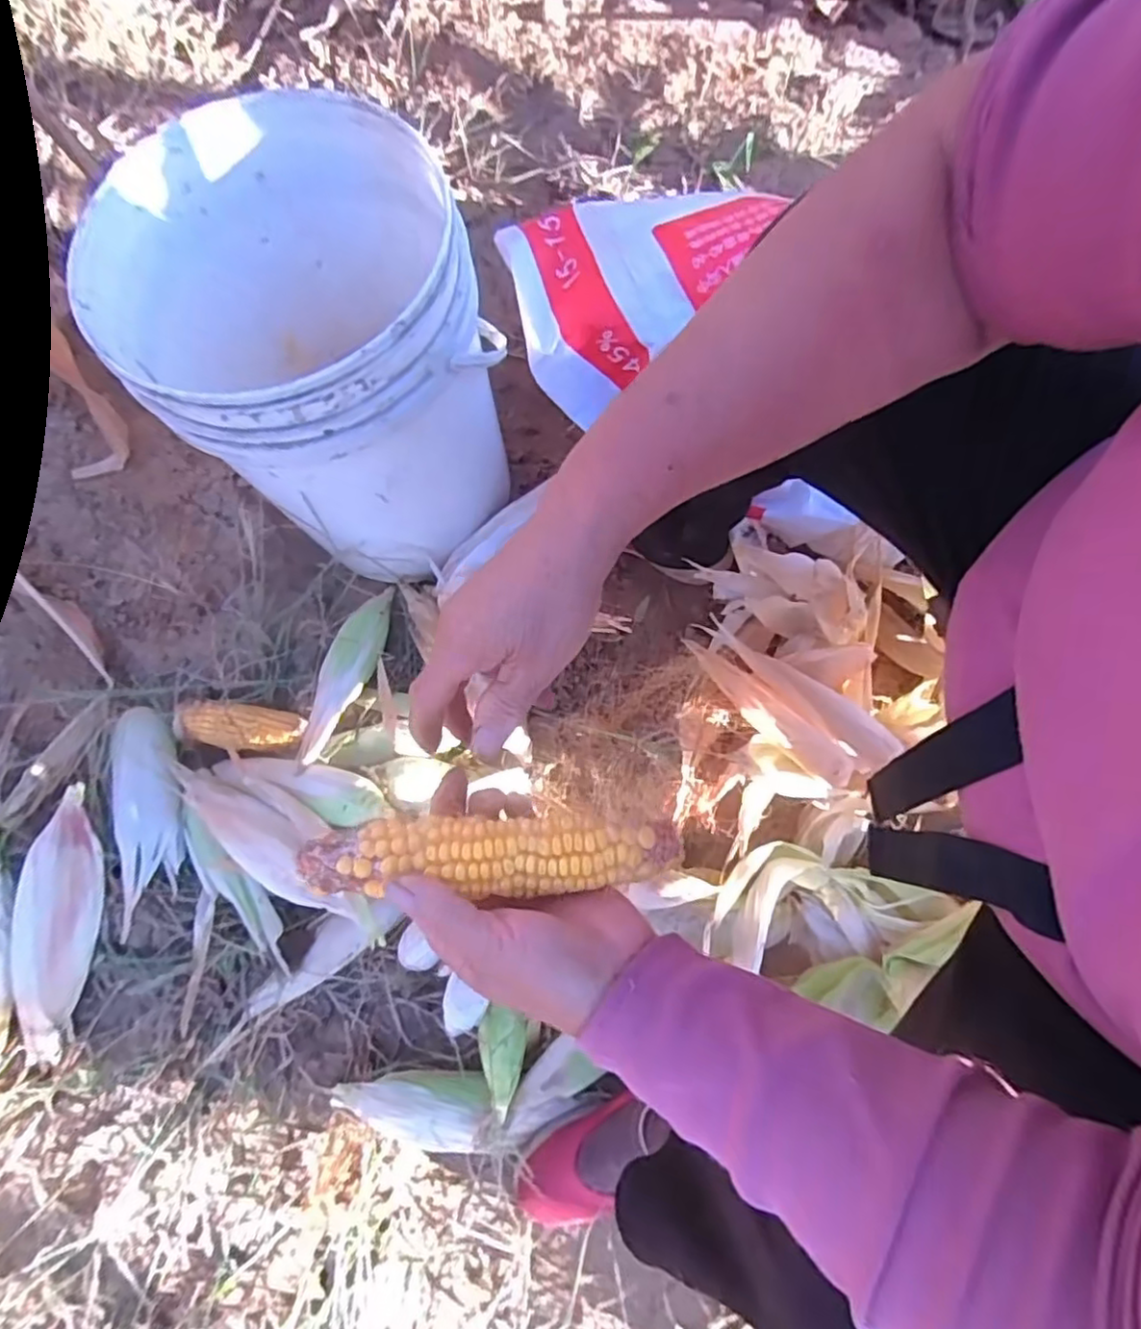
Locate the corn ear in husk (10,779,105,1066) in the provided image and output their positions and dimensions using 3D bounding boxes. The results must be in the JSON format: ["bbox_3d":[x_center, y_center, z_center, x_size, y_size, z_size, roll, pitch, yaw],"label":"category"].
[{"bbox_3d":[-0.535,0.276,0.684,0.062,0.065,0.275,5,80,2],"label":"corn ear in husk"}]

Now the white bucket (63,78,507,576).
[{"bbox_3d":[-0.228,-0.296,0.641,0.286,0.308,0.308,0,80,1],"label":"white bucket"}]

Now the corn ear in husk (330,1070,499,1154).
[{"bbox_3d":[-0.155,0.456,0.661,0.159,0.048,0.077,3,80,2],"label":"corn ear in husk"}]

